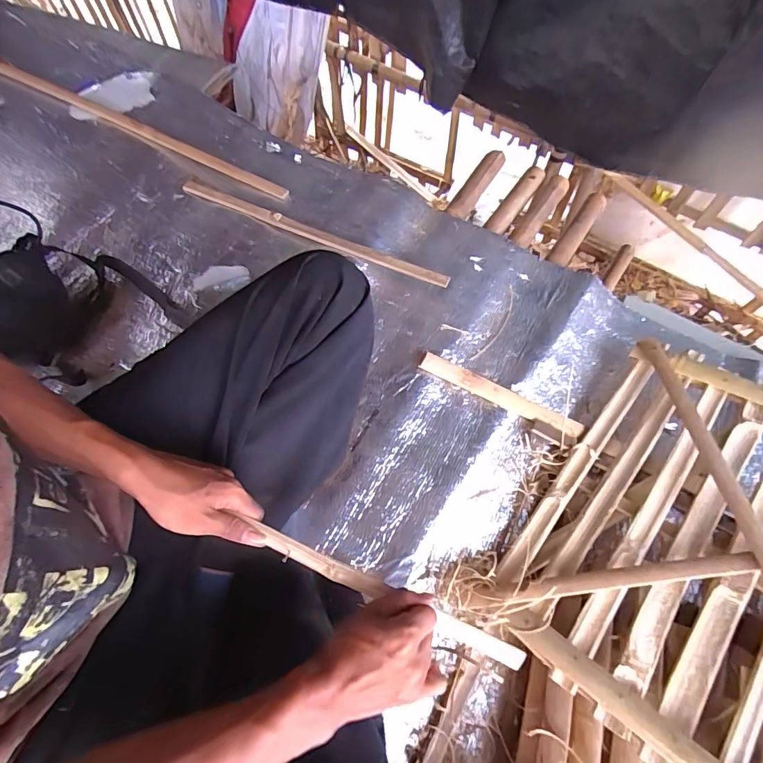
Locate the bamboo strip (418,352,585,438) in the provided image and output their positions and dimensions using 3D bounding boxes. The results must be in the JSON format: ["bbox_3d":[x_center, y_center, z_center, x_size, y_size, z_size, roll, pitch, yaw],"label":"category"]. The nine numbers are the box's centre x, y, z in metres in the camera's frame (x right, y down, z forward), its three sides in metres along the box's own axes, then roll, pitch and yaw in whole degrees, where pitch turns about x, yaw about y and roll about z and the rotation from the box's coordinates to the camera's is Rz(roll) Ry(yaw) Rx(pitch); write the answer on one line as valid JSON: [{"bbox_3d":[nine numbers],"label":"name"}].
[{"bbox_3d":[0.177,0.018,0.636,0.251,0.010,0.031,24,68,7],"label":"bamboo strip"}]

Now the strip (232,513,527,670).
[{"bbox_3d":[0.002,0.205,0.412,0.284,0.007,0.022,25,79,2],"label":"strip"}]

